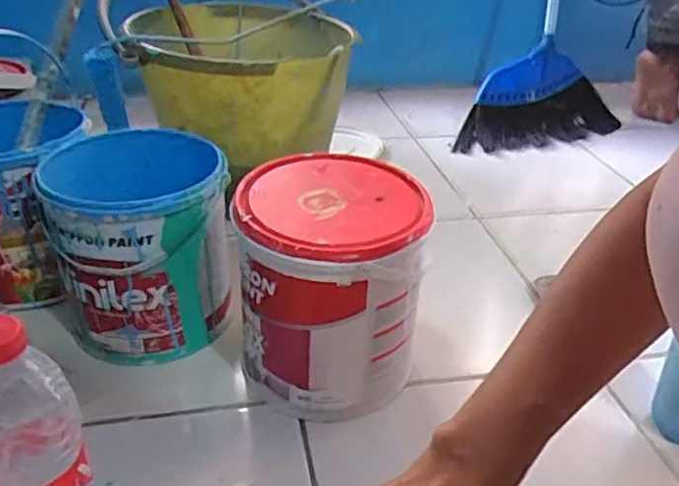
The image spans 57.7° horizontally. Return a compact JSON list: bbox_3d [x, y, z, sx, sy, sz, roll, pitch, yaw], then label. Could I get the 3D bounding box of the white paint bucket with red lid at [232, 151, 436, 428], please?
[{"bbox_3d":[-0.013,0.045,0.596,0.160,0.201,0.158,3,33,-2],"label":"white paint bucket with red lid"}]

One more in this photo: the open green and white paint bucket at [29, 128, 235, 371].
[{"bbox_3d":[-0.207,0.000,0.658,0.172,0.188,0.176,3,33,-2],"label":"open green and white paint bucket"}]

